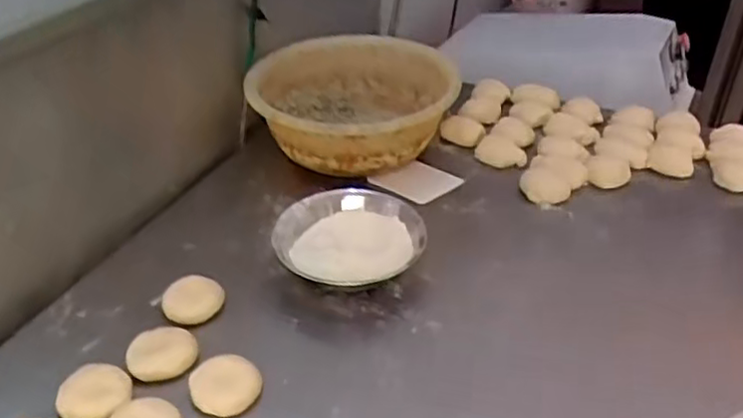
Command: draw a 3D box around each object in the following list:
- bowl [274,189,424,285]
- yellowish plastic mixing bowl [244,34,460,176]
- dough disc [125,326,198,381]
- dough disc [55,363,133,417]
[{"bbox_3d":[-0.028,0.047,0.897,0.190,0.056,0.171,1,35,0],"label":"bowl"},{"bbox_3d":[-0.041,-0.171,1.133,0.323,0.142,0.329,0,35,0],"label":"yellowish plastic mixing bowl"},{"bbox_3d":[-0.230,0.160,0.762,0.074,0.025,0.060,-9,36,-13],"label":"dough disc"},{"bbox_3d":[-0.286,0.194,0.717,0.070,0.030,0.065,0,35,0],"label":"dough disc"}]

